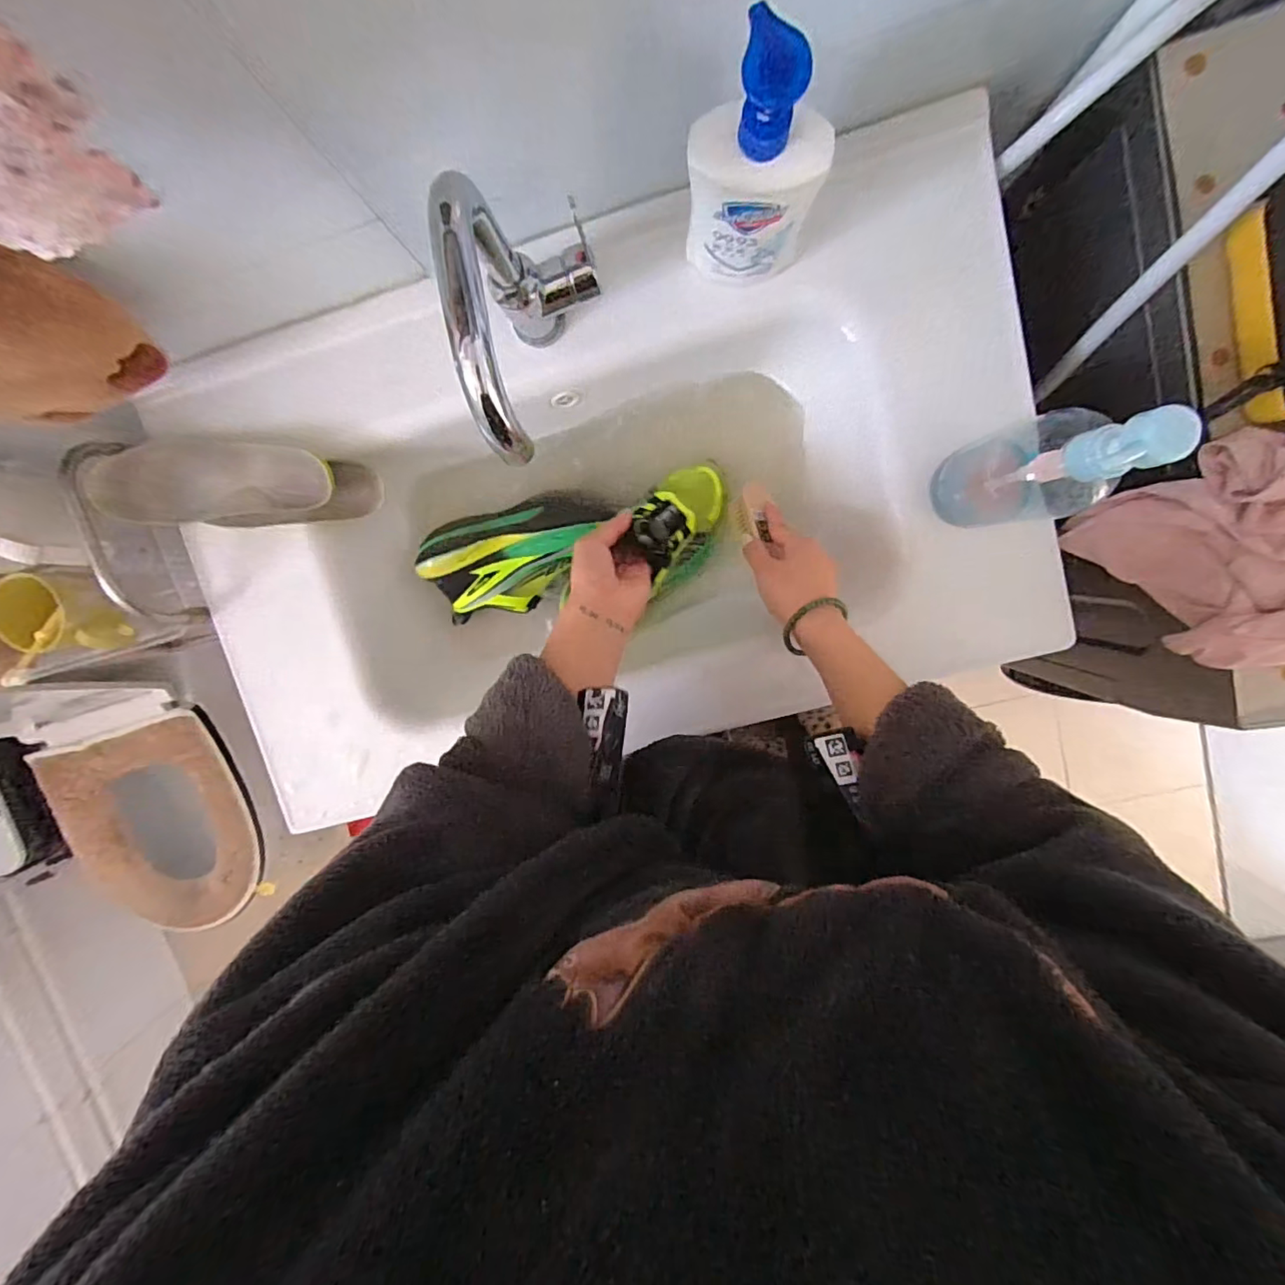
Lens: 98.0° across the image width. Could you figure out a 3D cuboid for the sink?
[{"bbox_3d":[-0.042,-0.125,0.573,0.786,0.134,0.459,-13,97,6],"label":"sink"}]

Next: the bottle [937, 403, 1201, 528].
[{"bbox_3d":[0.277,-0.121,0.386,0.062,0.201,0.066,1,99,4],"label":"bottle"}]

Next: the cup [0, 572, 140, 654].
[{"bbox_3d":[-0.557,-0.032,0.548,0.086,0.068,0.075,10,99,3],"label":"cup"}]

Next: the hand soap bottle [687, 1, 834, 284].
[{"bbox_3d":[0.078,-0.316,0.403,0.092,0.155,0.044,9,99,3],"label":"hand soap bottle"}]

